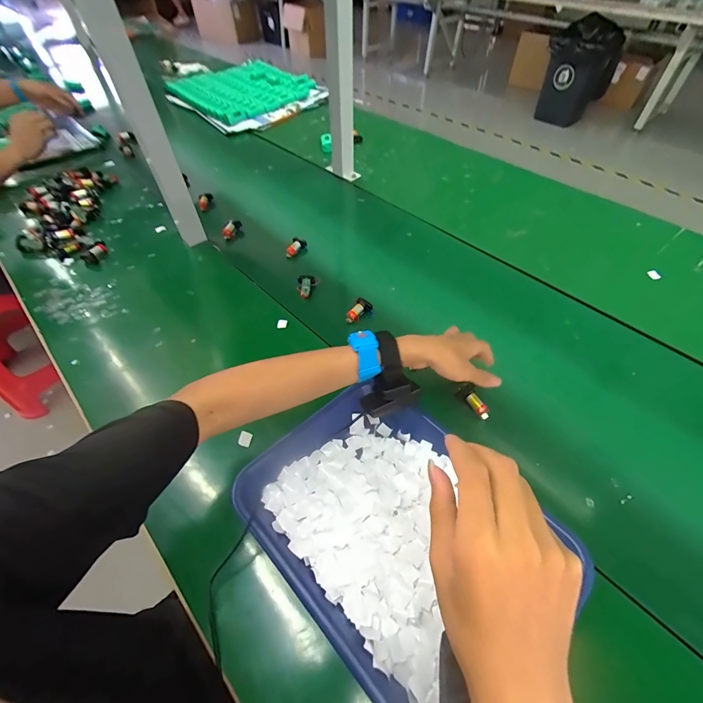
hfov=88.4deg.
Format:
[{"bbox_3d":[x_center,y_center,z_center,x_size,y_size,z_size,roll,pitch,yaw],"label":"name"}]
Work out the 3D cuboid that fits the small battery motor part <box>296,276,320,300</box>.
[{"bbox_3d":[-0.080,-0.121,0.677,0.040,0.018,0.045,-3,51,-2],"label":"small battery motor part"}]

